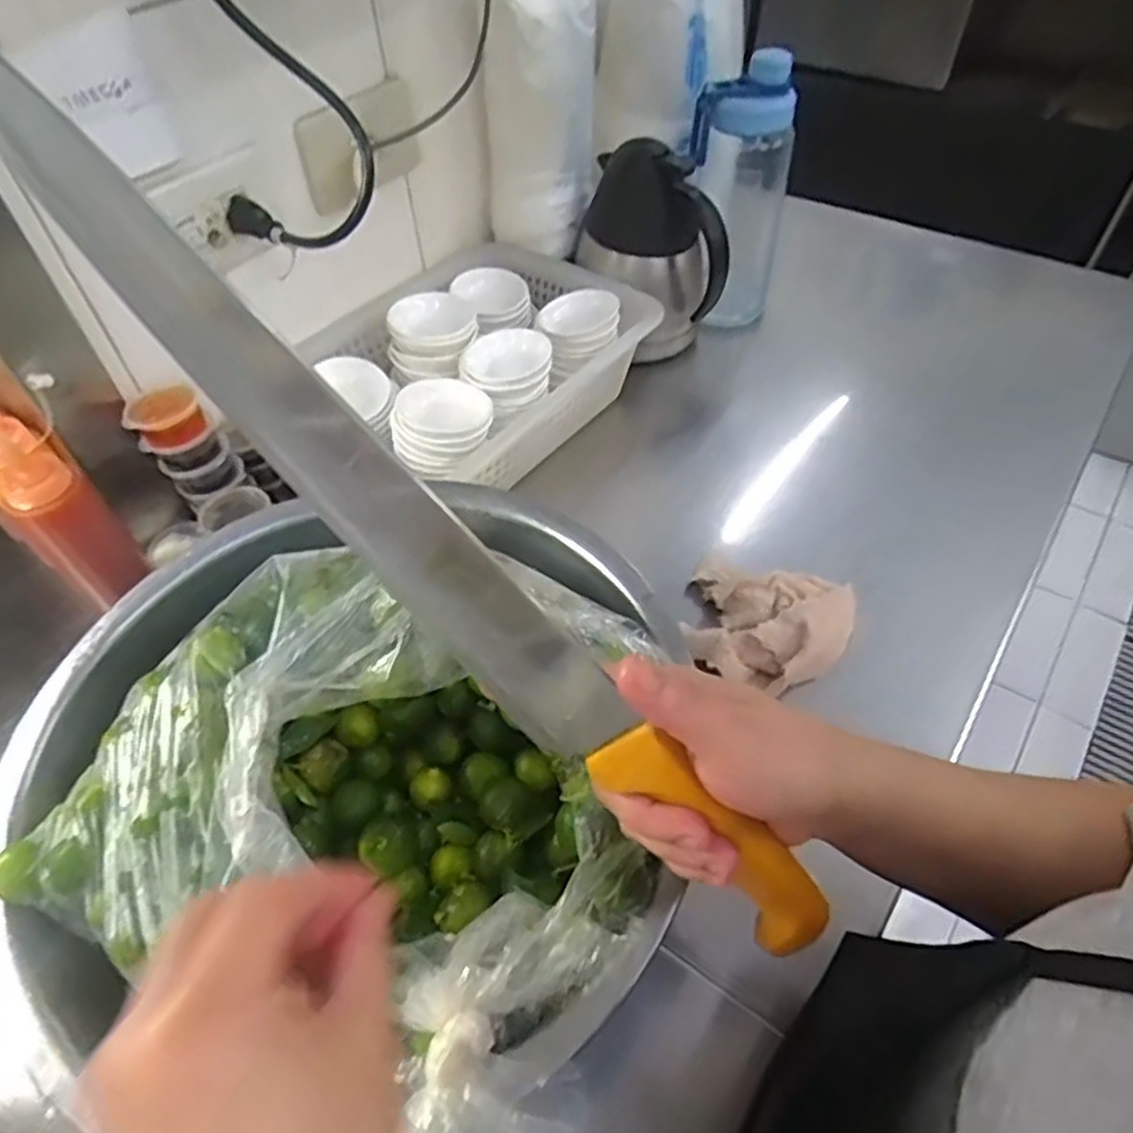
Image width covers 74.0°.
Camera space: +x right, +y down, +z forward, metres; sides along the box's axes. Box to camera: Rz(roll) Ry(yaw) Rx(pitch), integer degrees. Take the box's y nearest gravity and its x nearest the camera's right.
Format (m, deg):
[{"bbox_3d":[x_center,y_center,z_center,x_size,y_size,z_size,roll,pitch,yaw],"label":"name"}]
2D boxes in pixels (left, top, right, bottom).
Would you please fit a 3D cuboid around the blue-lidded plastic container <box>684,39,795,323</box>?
[{"bbox_3d":[0.176,-0.388,0.783,0.100,0.249,0.111,11,52,11],"label":"blue-lidded plastic container"}]

